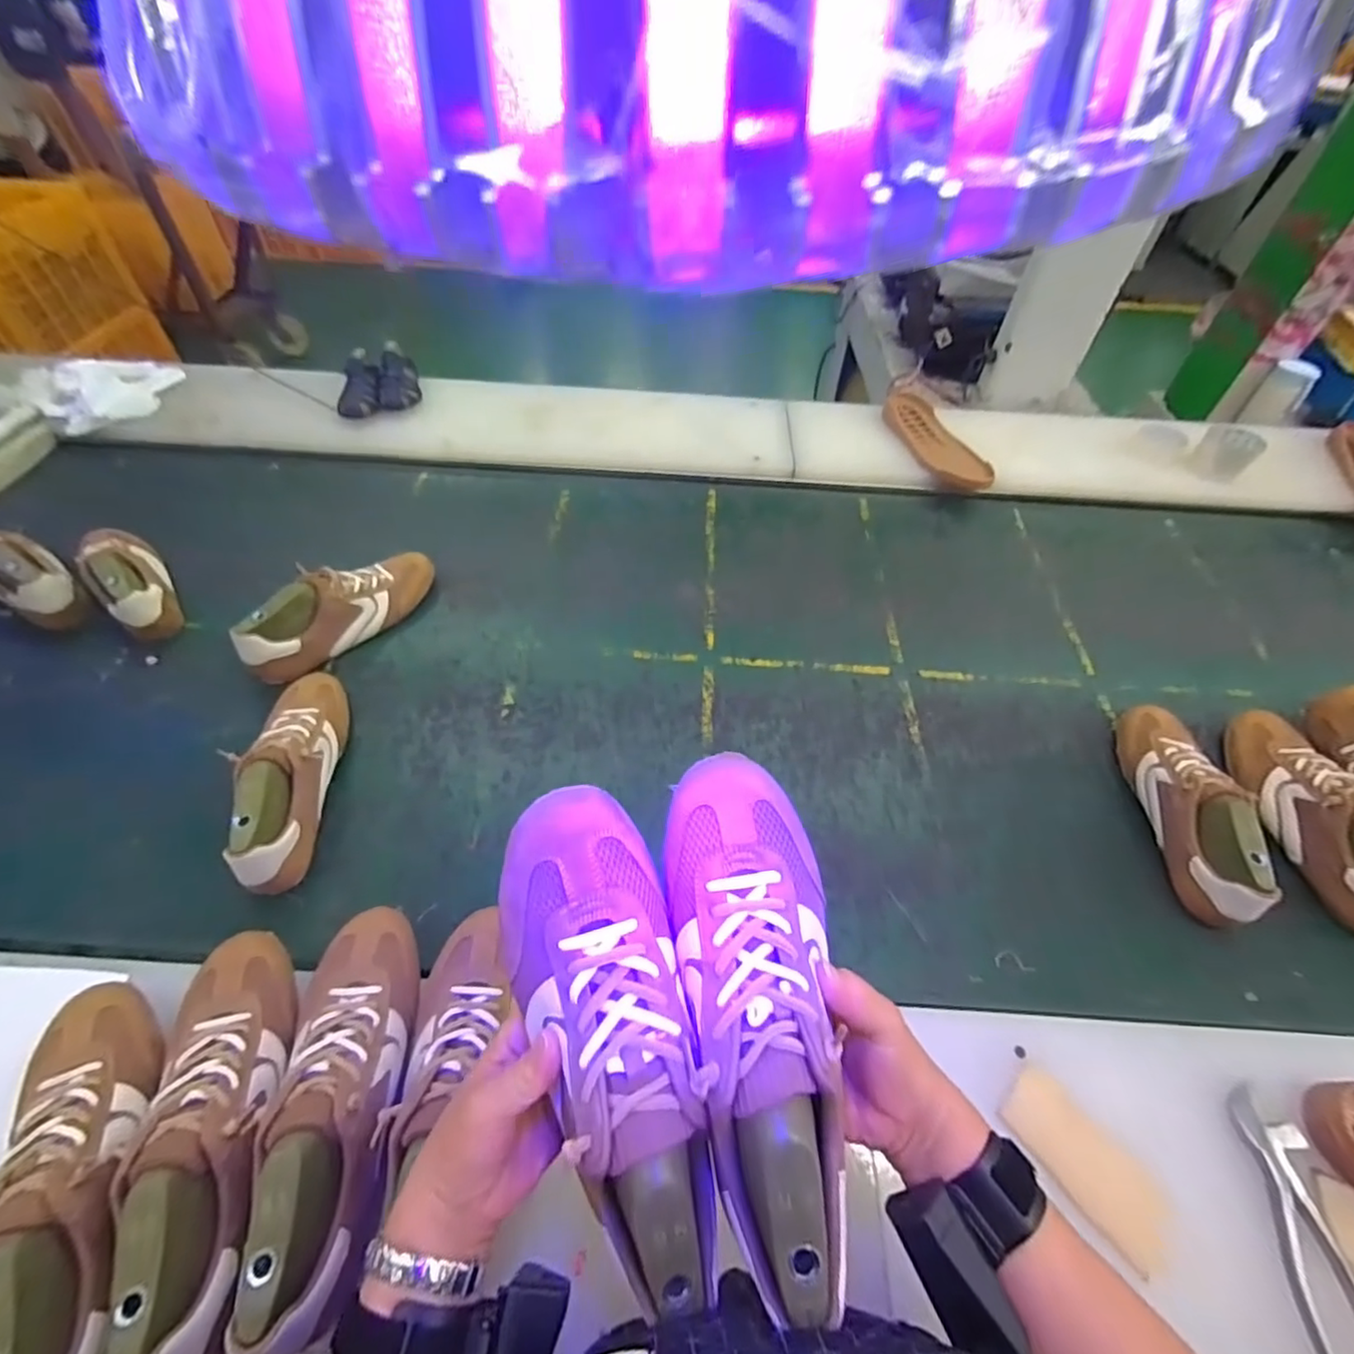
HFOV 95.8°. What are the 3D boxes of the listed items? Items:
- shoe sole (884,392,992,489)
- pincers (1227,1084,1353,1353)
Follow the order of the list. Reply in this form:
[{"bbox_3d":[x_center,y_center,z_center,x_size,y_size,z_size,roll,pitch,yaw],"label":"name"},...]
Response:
[{"bbox_3d":[0.472,-0.429,1.129,0.107,0.033,0.282,-12,54,-12],"label":"shoe sole"},{"bbox_3d":[0.468,0.418,0.453,0.048,0.018,0.188,7,53,2],"label":"pincers"}]

